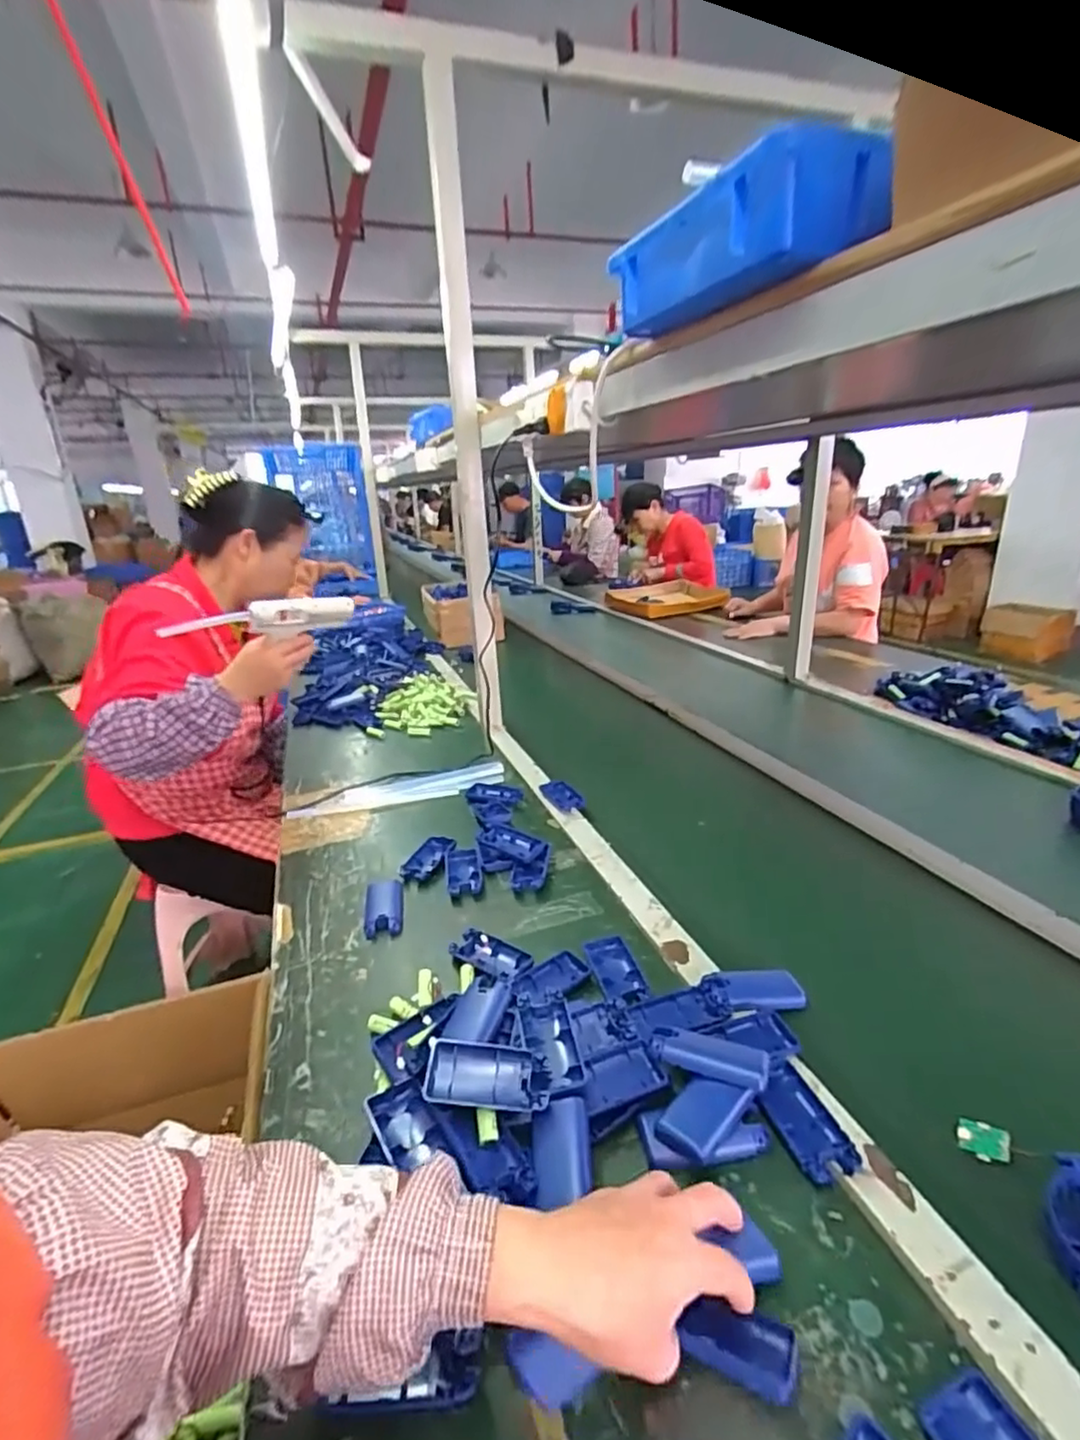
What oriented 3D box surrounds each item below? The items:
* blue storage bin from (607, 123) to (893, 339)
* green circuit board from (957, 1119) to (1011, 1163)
[{"bbox_3d":[0.131,-0.331,0.459,0.093,0.061,0.217,-8,20,-17],"label":"blue storage bin"},{"bbox_3d":[0.322,0.307,0.465,0.032,0.005,0.024,-6,55,40],"label":"green circuit board"}]

